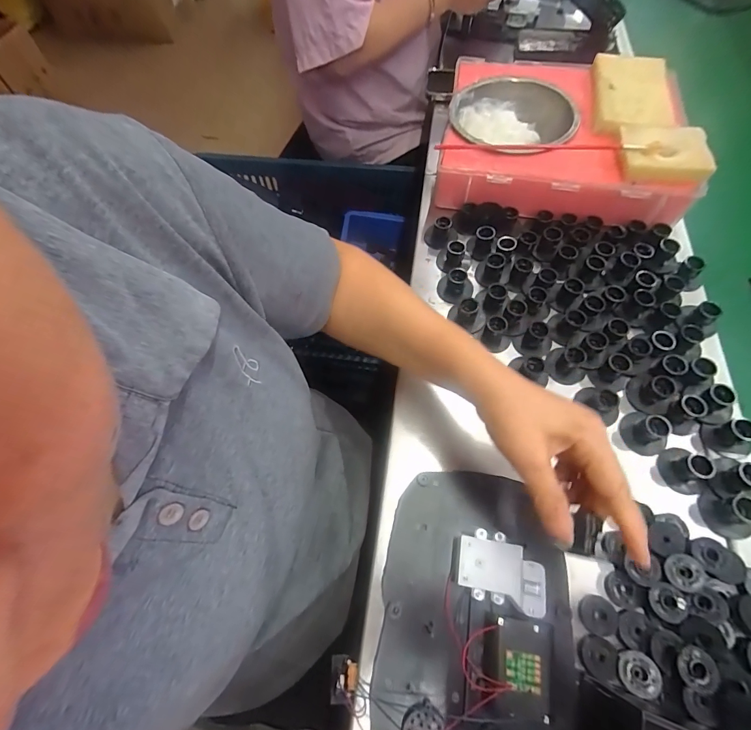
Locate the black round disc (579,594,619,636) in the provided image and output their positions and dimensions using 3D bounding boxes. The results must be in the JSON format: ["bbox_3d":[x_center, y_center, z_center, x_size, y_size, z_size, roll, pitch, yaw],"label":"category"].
[{"bbox_3d":[0.177,0.199,0.297,0.026,0.004,0.026,-1,63,2],"label":"black round disc"}]

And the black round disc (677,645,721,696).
[{"bbox_3d":[0.236,0.222,0.271,0.027,0.004,0.029,-1,63,2],"label":"black round disc"}]

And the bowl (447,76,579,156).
[{"bbox_3d":[0.186,-0.331,0.511,0.157,0.040,0.160,-1,63,2],"label":"bowl"}]

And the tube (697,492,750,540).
[{"bbox_3d":[0.307,0.129,0.321,0.030,0.033,0.036,-4,63,0],"label":"tube"}]

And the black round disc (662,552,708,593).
[{"bbox_3d":[0.250,0.168,0.300,0.030,0.004,0.026,16,65,9],"label":"black round disc"}]

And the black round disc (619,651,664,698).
[{"bbox_3d":[0.196,0.230,0.278,0.026,0.004,0.027,-11,52,14],"label":"black round disc"}]

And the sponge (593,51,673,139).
[{"bbox_3d":[0.317,-0.345,0.467,0.080,0.016,0.145,13,64,8],"label":"sponge"}]

